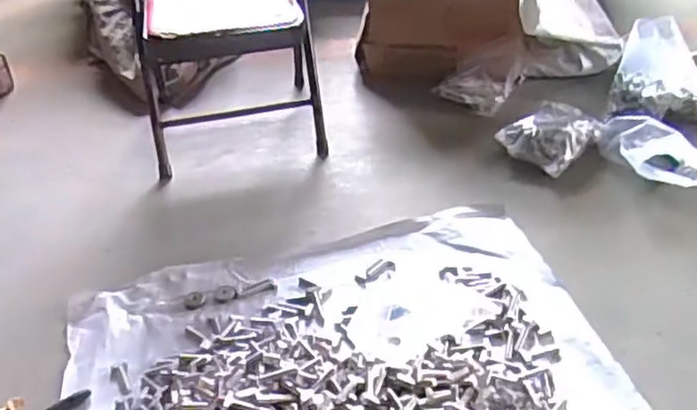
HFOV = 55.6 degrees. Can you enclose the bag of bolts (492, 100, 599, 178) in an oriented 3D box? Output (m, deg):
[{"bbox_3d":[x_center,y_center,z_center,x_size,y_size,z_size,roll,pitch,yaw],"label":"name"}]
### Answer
[{"bbox_3d":[0.372,-0.126,1.223,0.135,0.067,0.166,26,45,36],"label":"bag of bolts"}]

